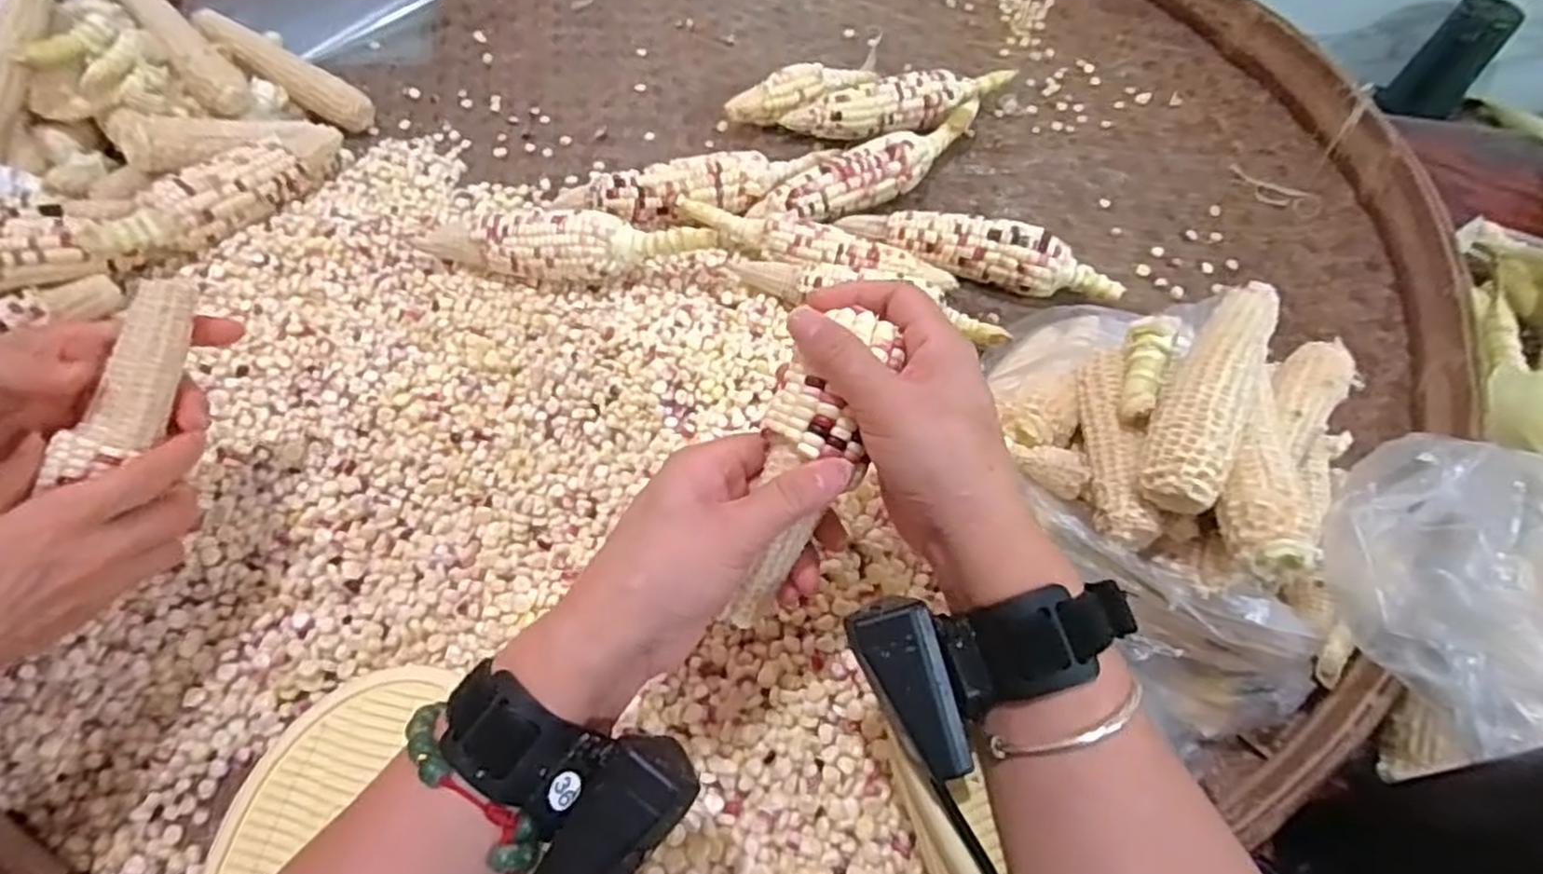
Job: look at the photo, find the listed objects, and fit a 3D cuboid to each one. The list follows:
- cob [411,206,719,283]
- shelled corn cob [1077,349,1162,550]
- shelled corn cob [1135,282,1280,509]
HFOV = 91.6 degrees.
[{"bbox_3d":[-0.158,-0.143,0.569,0.225,0.051,0.041,2,56,-2],"label":"cob"},{"bbox_3d":[0.178,0.002,0.393,0.023,0.030,0.107,1,56,-2],"label":"shelled corn cob"},{"bbox_3d":[0.221,-0.024,0.382,0.036,0.036,0.140,28,62,15],"label":"shelled corn cob"}]

